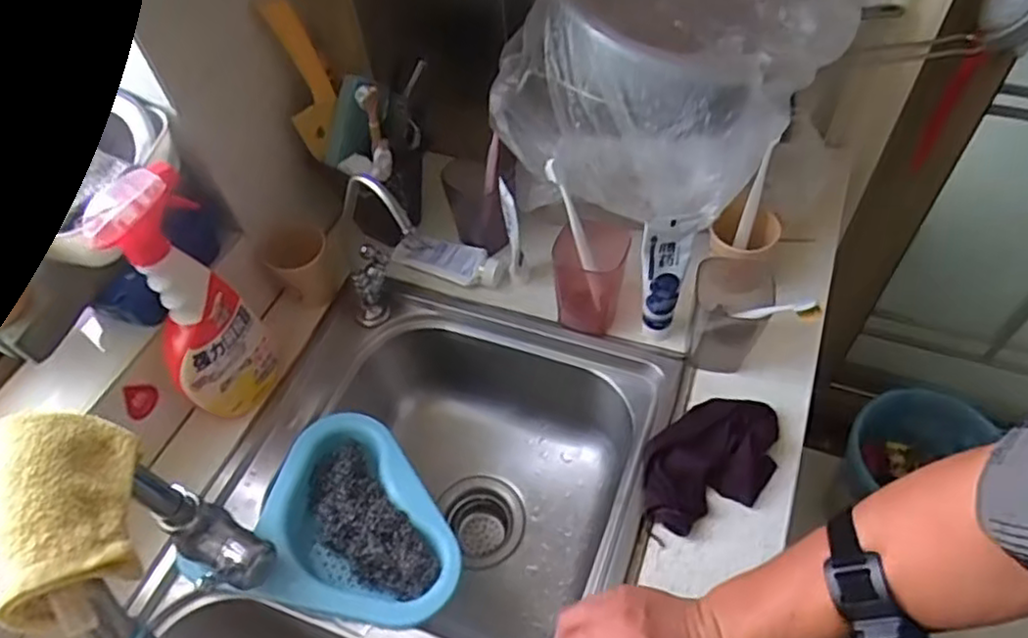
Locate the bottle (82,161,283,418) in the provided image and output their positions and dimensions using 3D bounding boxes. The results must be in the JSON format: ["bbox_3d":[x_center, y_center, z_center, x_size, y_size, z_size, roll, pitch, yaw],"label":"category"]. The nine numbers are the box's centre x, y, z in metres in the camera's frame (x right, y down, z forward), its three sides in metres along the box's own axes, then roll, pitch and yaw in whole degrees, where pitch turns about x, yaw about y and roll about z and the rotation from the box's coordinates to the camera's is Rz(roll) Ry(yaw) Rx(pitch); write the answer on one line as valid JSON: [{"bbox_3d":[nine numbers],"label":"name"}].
[{"bbox_3d":[-0.302,-0.010,0.633,0.100,0.263,0.065,-36,59,-21],"label":"bottle"}]

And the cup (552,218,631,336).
[{"bbox_3d":[0.084,-0.049,0.763,0.076,0.111,0.065,10,30,12],"label":"cup"}]

